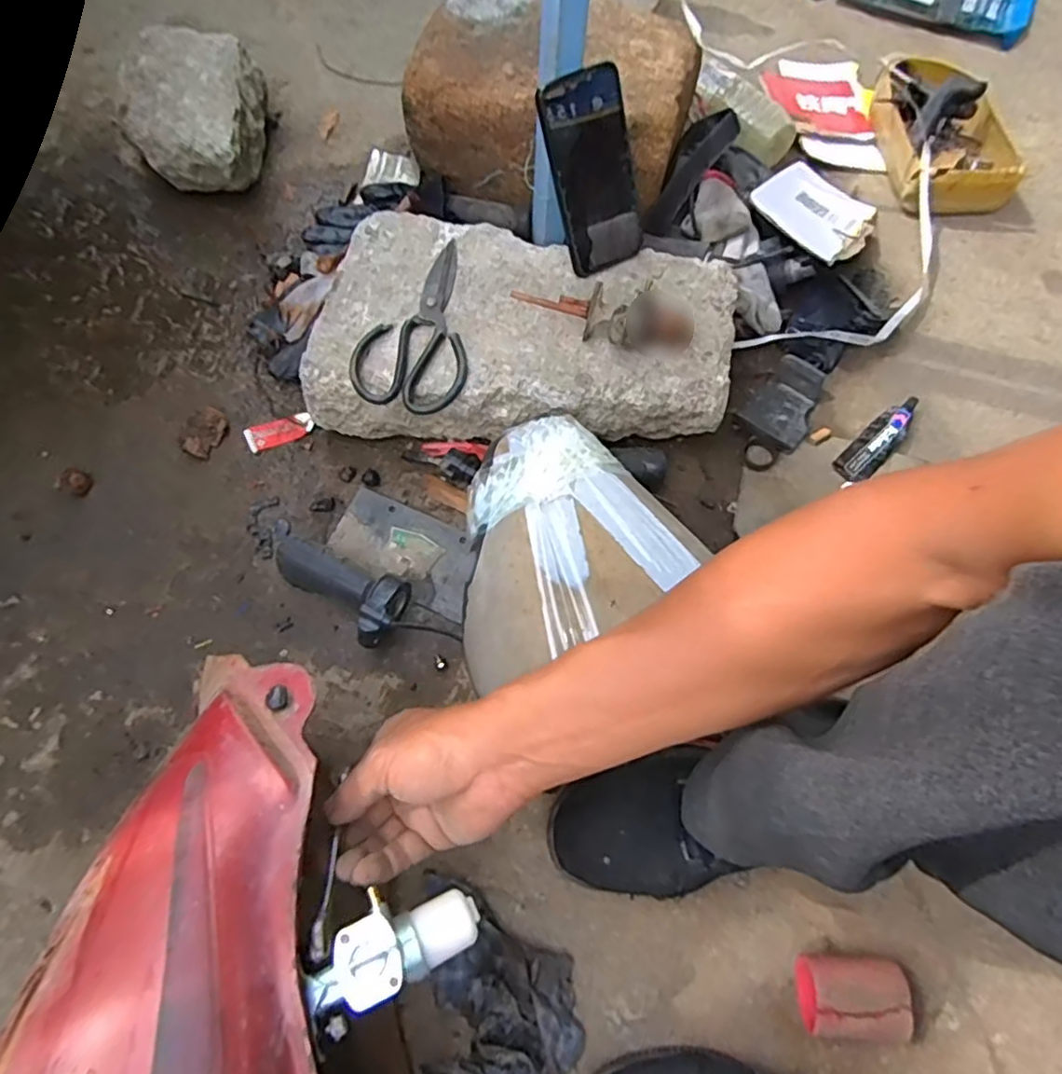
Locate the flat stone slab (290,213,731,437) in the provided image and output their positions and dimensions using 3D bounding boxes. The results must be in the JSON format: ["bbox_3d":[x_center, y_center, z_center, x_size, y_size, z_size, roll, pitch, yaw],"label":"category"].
[{"bbox_3d":[-0.003,-0.201,0.675,0.404,0.122,0.237,11,67,3],"label":"flat stone slab"}]

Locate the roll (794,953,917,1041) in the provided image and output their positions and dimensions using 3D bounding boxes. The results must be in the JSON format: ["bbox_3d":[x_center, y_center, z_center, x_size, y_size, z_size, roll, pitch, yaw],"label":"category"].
[{"bbox_3d":[0.238,0.344,0.491,0.077,0.048,0.052,2,67,-1],"label":"roll"}]

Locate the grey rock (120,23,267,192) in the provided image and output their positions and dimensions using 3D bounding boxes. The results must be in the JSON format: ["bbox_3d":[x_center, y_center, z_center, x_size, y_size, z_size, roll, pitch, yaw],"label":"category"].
[{"bbox_3d":[-0.411,-0.513,0.799,0.153,0.100,0.191,4,67,0],"label":"grey rock"}]

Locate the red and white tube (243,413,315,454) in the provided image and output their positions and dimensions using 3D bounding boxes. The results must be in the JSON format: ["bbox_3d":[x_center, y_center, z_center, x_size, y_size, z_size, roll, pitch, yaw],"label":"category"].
[{"bbox_3d":[-0.276,-0.117,0.715,0.071,0.005,0.032,-21,69,-10],"label":"red and white tube"}]

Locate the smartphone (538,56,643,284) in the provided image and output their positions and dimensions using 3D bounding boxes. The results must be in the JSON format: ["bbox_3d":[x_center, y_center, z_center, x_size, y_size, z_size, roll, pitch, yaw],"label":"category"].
[{"bbox_3d":[0.062,-0.341,0.617,0.082,0.169,0.013,-23,37,-3],"label":"smartphone"}]

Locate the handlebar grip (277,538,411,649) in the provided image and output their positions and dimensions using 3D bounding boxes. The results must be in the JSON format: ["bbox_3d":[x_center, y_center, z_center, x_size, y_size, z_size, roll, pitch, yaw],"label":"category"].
[{"bbox_3d":[-0.177,0.044,0.612,0.142,0.057,0.067,33,69,10],"label":"handlebar grip"}]

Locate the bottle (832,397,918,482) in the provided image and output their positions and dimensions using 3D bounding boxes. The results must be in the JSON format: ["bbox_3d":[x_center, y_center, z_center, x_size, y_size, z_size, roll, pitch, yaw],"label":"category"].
[{"bbox_3d":[0.375,-0.106,0.699,0.128,0.020,0.037,-42,74,-17],"label":"bottle"}]

